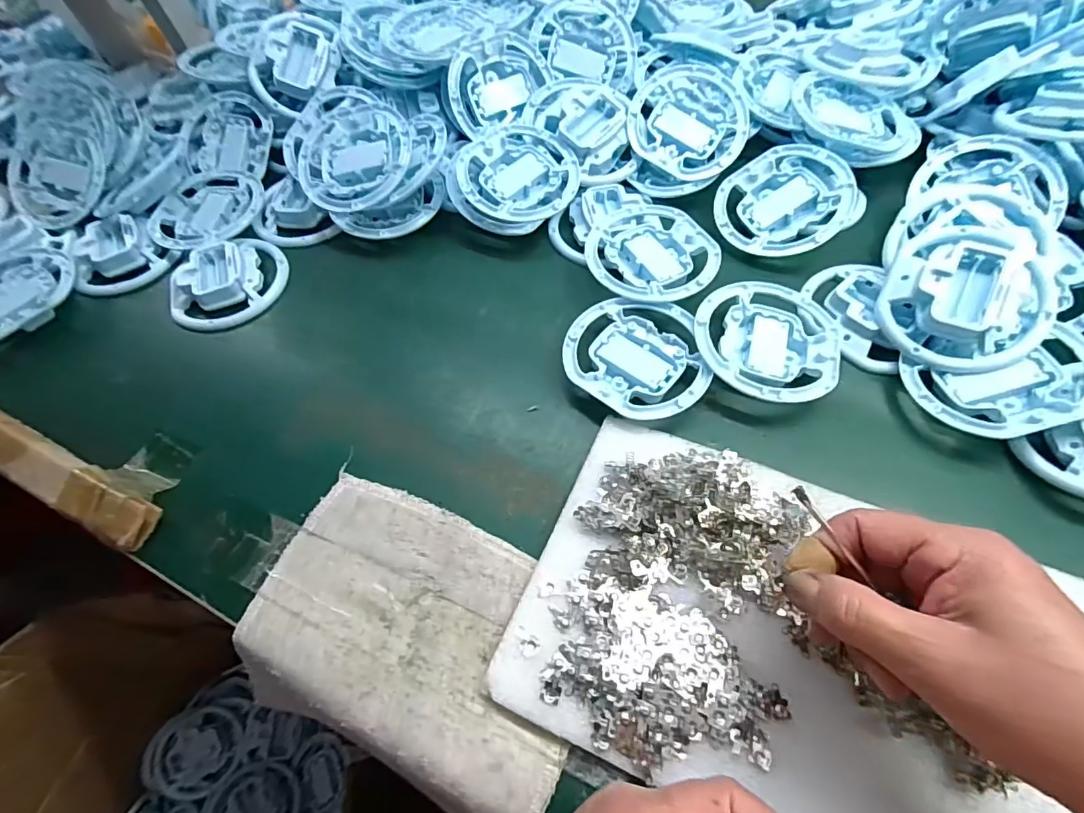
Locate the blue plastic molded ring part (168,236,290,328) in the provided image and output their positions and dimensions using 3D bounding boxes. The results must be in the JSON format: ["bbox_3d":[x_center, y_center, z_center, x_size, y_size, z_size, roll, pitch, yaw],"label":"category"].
[{"bbox_3d":[-0.272,-0.109,0.438,0.097,0.018,0.078,-30,62,-12],"label":"blue plastic molded ring part"}]

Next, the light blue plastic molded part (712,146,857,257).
[{"bbox_3d":[0.205,-0.170,0.436,0.103,0.031,0.102,-19,66,13],"label":"light blue plastic molded part"}]

